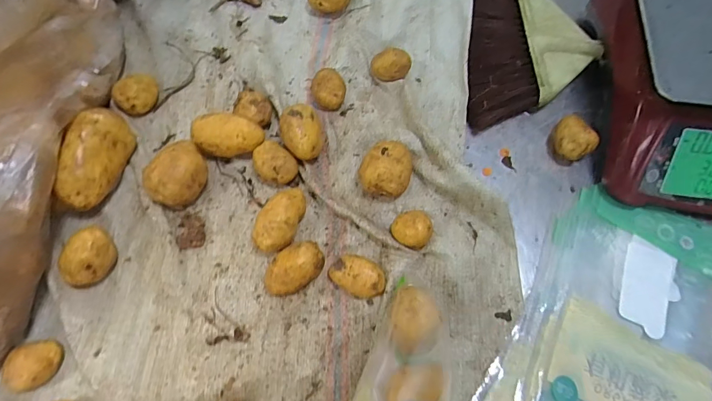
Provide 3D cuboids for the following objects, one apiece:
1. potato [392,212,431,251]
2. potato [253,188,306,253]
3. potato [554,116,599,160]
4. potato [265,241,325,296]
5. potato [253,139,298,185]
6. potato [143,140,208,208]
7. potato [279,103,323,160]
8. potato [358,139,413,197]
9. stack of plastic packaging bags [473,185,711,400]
[{"bbox_3d":[0.071,0.038,0.500,0.048,0.037,0.044,0,70,-1],"label":"potato"},{"bbox_3d":[-0.096,0.023,0.497,0.050,0.046,0.087,11,70,3],"label":"potato"},{"bbox_3d":[0.306,-0.088,0.549,0.051,0.048,0.057,-39,75,-14],"label":"potato"},{"bbox_3d":[-0.074,0.084,0.479,0.075,0.042,0.047,-40,76,-14],"label":"potato"},{"bbox_3d":[-0.109,-0.046,0.526,0.055,0.039,0.048,43,75,13],"label":"potato"},{"bbox_3d":[-0.228,-0.031,0.506,0.062,0.051,0.079,34,73,10],"label":"potato"},{"bbox_3d":[-0.073,-0.089,0.532,0.057,0.049,0.078,-9,70,-4],"label":"potato"},{"bbox_3d":[0.040,-0.041,0.520,0.064,0.054,0.069,0,70,-1],"label":"potato"},{"bbox_3d":[0.325,0.157,0.471,0.252,0.012,0.332,25,71,8],"label":"stack of plastic packaging bags"}]

